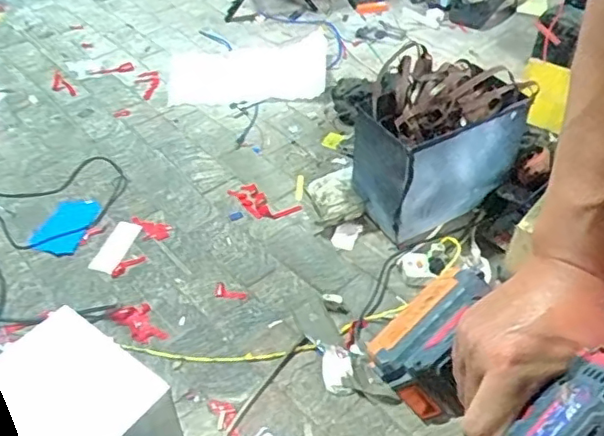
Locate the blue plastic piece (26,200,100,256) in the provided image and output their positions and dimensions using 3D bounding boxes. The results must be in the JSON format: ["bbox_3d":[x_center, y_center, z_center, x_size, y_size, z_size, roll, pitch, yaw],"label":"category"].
[{"bbox_3d":[-0.595,0.015,1.448,0.122,0.008,0.177,13,46,11],"label":"blue plastic piece"}]

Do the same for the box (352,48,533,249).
[{"bbox_3d":[0.317,-0.171,1.370,0.369,0.346,0.224,-21,49,-21],"label":"box"}]

